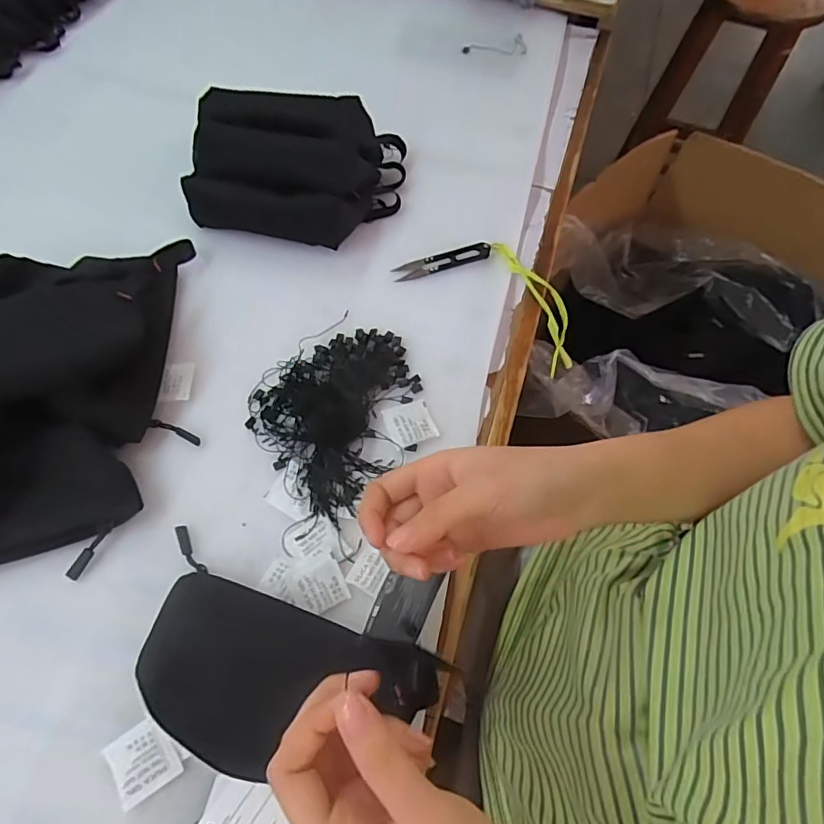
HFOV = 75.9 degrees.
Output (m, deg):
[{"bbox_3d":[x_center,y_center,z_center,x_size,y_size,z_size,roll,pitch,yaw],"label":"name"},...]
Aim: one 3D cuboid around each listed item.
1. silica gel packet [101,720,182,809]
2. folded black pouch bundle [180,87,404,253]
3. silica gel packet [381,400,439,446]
[{"bbox_3d":[-0.178,0.230,0.350,0.040,0.008,0.043,-35,71,-18],"label":"silica gel packet"},{"bbox_3d":[-0.121,-0.245,0.546,0.221,0.074,0.158,2,64,-3],"label":"folded black pouch bundle"},{"bbox_3d":[-0.002,0.009,0.464,0.040,0.004,0.041,-19,67,-12],"label":"silica gel packet"}]

